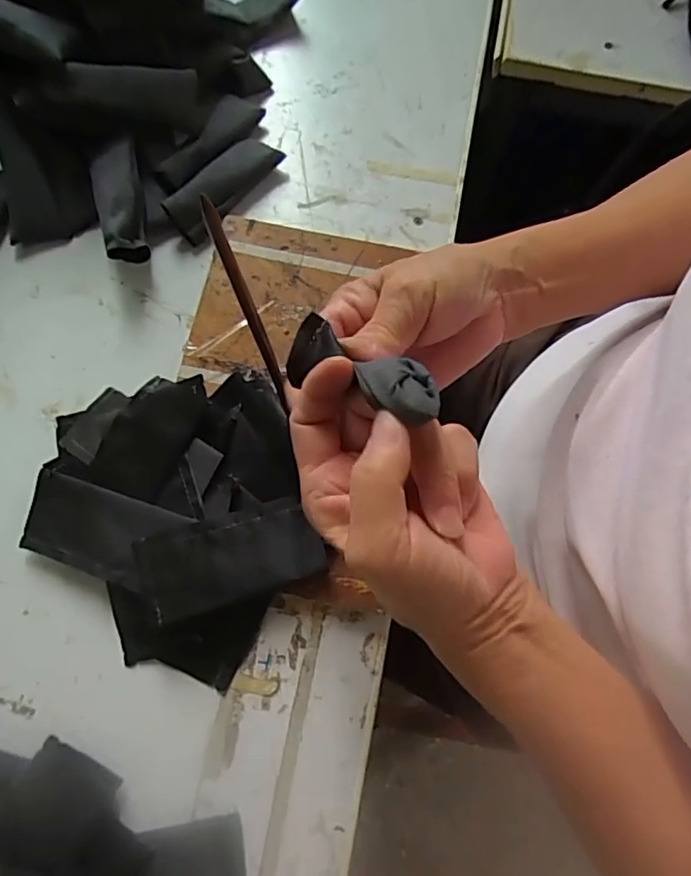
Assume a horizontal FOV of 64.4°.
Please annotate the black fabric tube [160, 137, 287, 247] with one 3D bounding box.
[{"bbox_3d":[-0.095,-0.200,0.433,0.033,0.026,0.103,38,78,9],"label":"black fabric tube"}]

